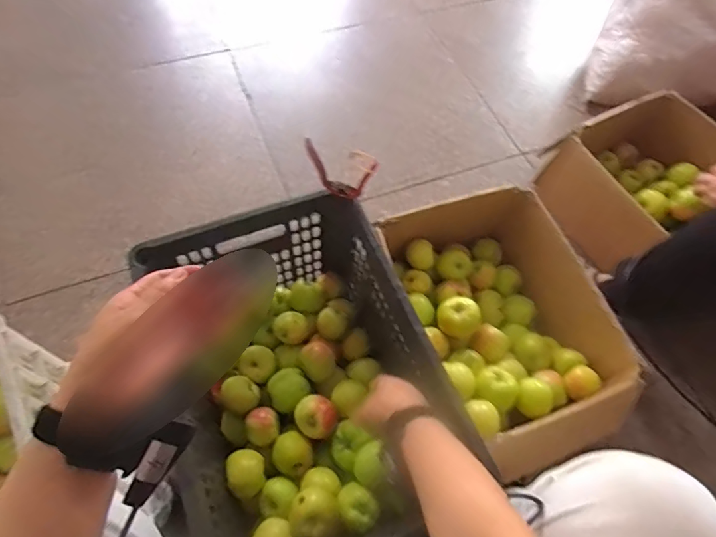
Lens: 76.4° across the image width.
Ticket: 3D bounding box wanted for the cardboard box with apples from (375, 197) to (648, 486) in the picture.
[{"bbox_3d":[0.244,0.089,0.807,0.303,0.155,0.429,-19,65,-13],"label":"cardboard box with apples"}]

